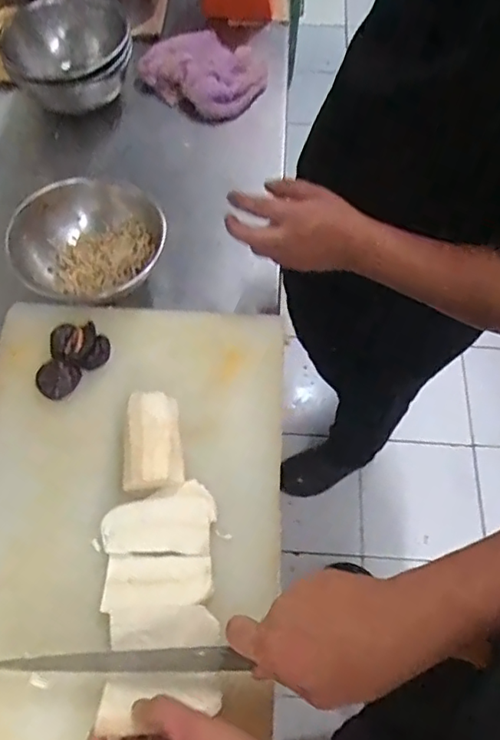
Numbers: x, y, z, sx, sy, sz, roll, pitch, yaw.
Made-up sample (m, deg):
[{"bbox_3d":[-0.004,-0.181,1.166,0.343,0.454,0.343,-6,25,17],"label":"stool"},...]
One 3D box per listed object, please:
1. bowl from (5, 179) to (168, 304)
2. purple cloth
[{"bbox_3d":[-0.181,-0.138,0.648,0.164,0.091,0.139,-5,62,-4],"label":"bowl"},{"bbox_3d":[-0.056,-0.452,0.853,0.155,0.050,0.154,38,68,17],"label":"purple cloth"}]

